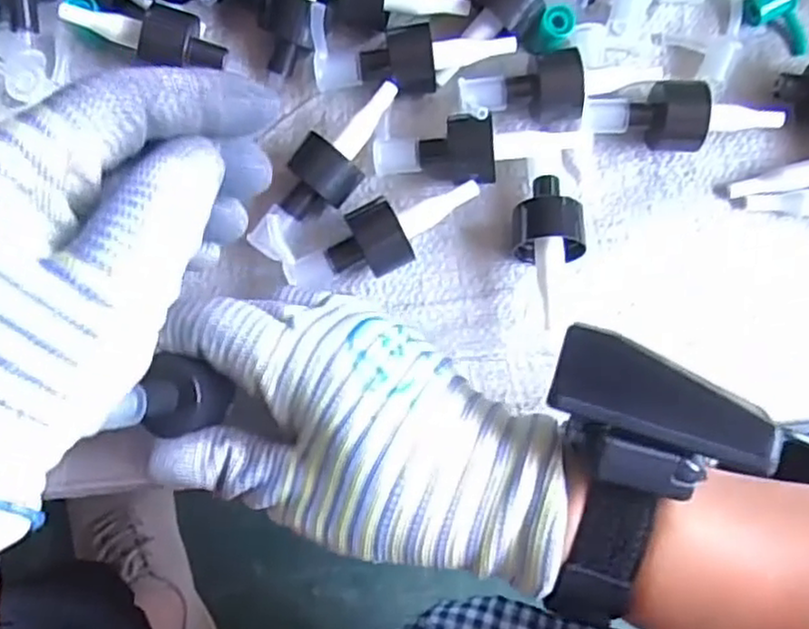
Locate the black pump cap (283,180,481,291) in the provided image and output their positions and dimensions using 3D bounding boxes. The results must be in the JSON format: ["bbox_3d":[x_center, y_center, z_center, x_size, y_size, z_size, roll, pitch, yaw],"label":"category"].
[{"bbox_3d":[-0.009,-0.033,0.313,0.088,0.024,0.027,-29,78,-8],"label":"black pump cap"}]

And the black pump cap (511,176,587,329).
[{"bbox_3d":[0.062,-0.028,0.315,0.030,0.023,0.065,-4,76,-2],"label":"black pump cap"}]

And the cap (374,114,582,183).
[{"bbox_3d":[0.033,-0.071,0.316,0.090,0.029,0.026,0,76,-1],"label":"cap"}]

